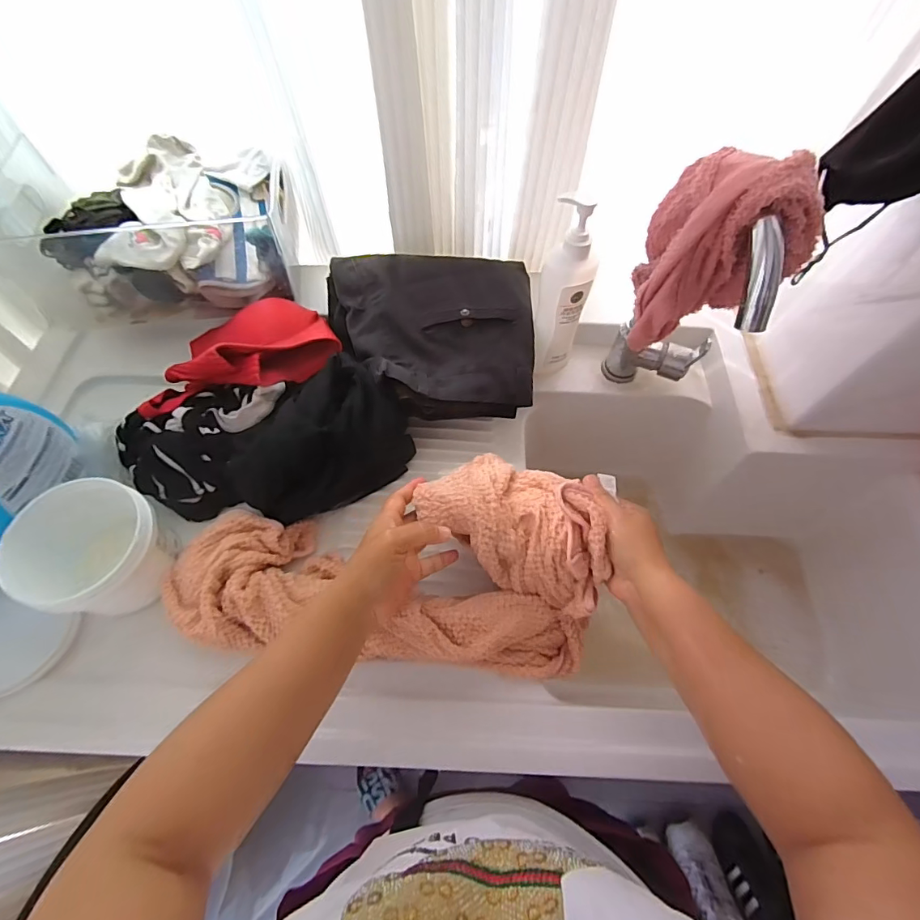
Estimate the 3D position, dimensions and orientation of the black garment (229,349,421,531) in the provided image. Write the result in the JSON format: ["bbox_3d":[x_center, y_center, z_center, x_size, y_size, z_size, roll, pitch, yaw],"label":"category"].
[{"bbox_3d":[-0.161,-0.022,0.536,0.205,0.109,0.130,-32,68,-15],"label":"black garment"}]

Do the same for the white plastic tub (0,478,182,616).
[{"bbox_3d":[-0.372,0.095,0.483,0.130,0.097,0.119,0,64,0],"label":"white plastic tub"}]

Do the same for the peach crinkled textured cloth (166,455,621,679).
[{"bbox_3d":[-0.075,0.117,0.490,0.423,0.138,0.198,-6,64,6],"label":"peach crinkled textured cloth"}]

